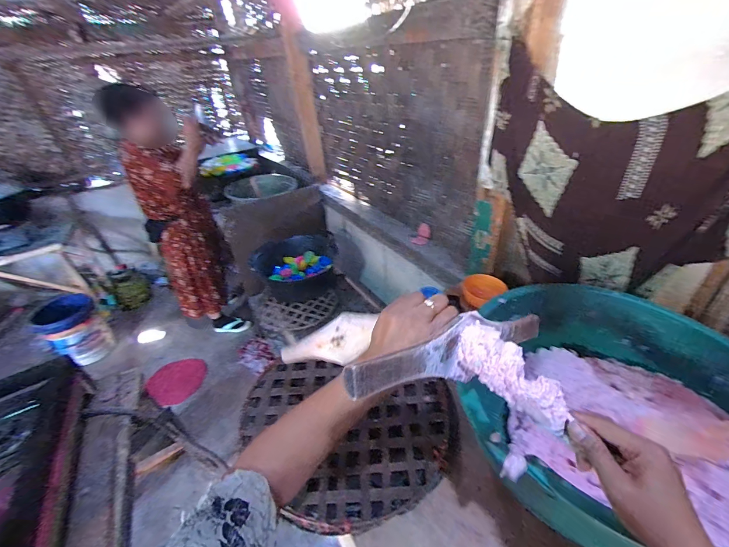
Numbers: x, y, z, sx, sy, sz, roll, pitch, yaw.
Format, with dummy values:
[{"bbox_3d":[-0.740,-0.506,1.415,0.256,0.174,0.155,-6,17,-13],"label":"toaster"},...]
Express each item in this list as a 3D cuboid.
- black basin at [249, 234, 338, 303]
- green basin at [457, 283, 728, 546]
[{"bbox_3d":[-0.341,-0.056,1.641,0.347,0.165,0.381,-4,34,2],"label":"black basin"},{"bbox_3d":[0.379,0.222,0.516,0.400,0.178,0.415,22,42,34],"label":"green basin"}]

